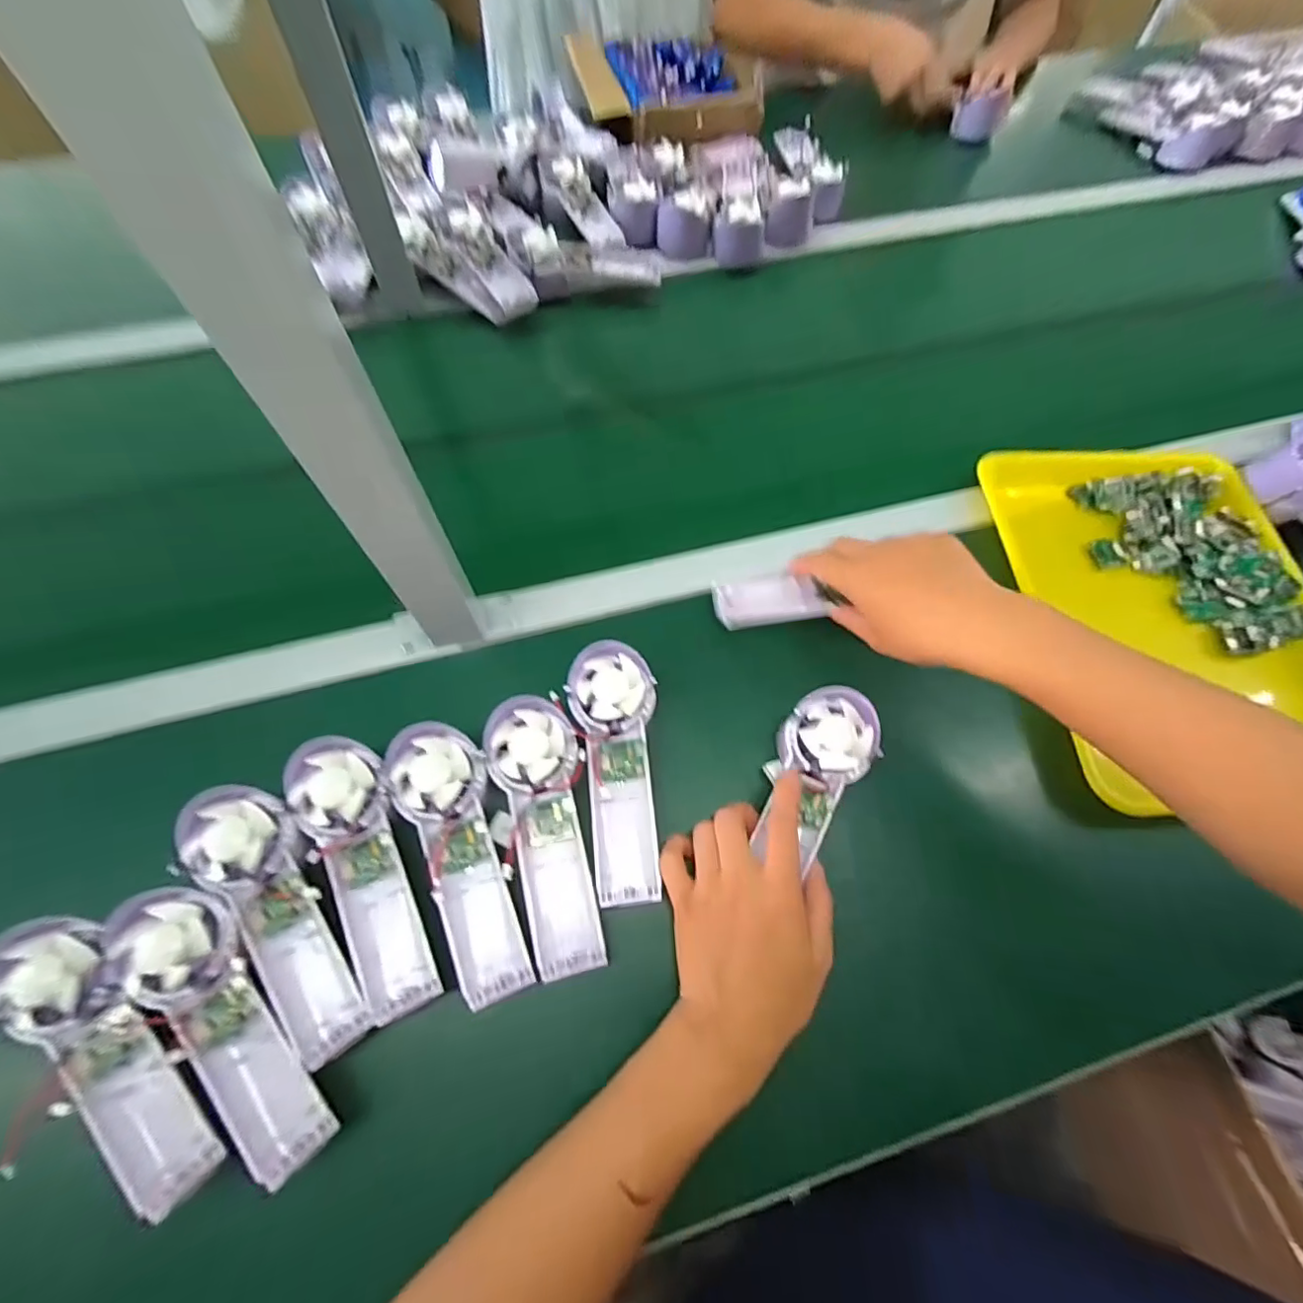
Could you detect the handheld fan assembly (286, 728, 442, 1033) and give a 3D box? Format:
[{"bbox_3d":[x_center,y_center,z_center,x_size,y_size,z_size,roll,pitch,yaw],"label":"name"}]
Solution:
[{"bbox_3d":[-0.186,0.138,0.367,0.055,0.029,0.179,-25,68,-12],"label":"handheld fan assembly"}]

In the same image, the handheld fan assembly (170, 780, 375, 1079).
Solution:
[{"bbox_3d":[-0.234,0.161,0.353,0.056,0.034,0.178,-35,70,-15],"label":"handheld fan assembly"}]

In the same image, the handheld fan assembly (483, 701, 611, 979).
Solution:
[{"bbox_3d":[-0.068,0.115,0.381,0.057,0.028,0.181,-16,67,-8],"label":"handheld fan assembly"}]

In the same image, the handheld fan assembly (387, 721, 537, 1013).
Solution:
[{"bbox_3d":[-0.127,0.132,0.374,0.057,0.022,0.179,-20,67,-10],"label":"handheld fan assembly"}]

